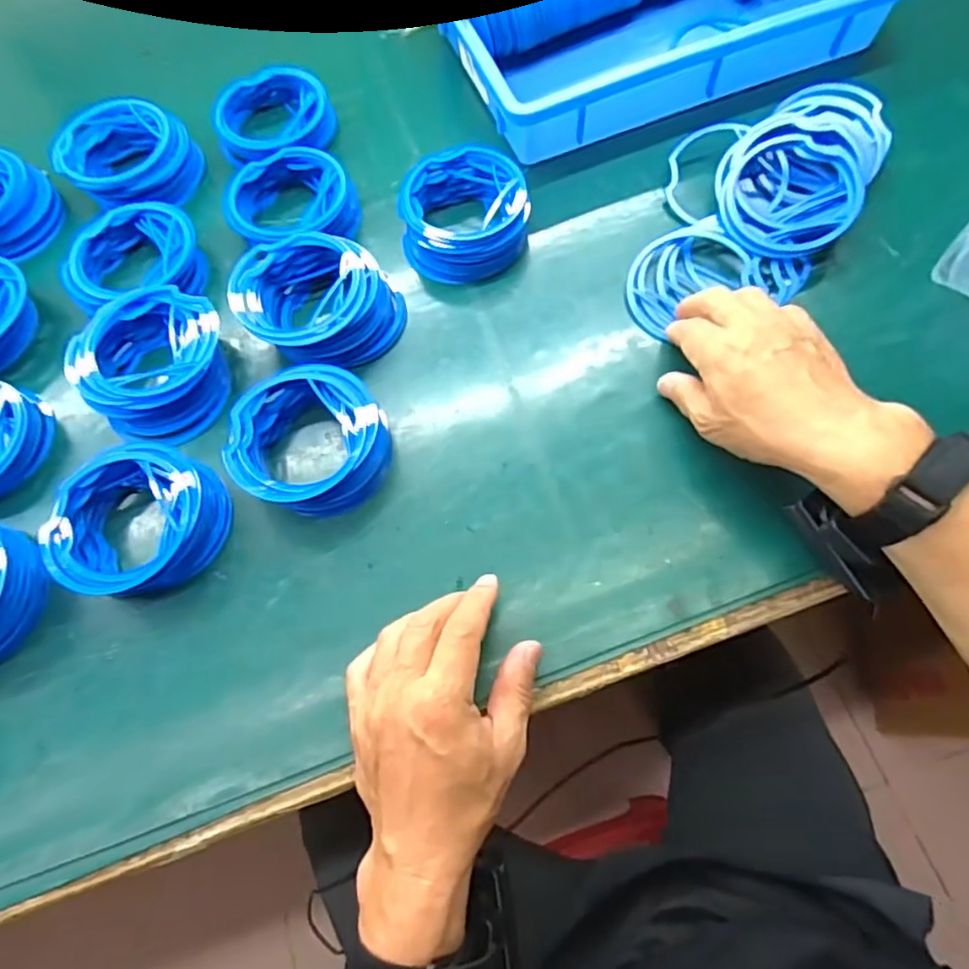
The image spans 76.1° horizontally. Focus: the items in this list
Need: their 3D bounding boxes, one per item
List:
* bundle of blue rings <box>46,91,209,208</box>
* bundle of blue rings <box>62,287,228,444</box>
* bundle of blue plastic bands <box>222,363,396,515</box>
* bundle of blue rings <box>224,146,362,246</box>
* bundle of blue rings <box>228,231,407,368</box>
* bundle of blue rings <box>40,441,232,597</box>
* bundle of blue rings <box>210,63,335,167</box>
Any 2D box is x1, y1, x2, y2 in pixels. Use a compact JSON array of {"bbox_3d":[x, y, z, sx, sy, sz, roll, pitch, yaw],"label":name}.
[{"bbox_3d":[-0.308,-0.280,0.534,0.106,0.042,0.094,17,71,8],"label":"bundle of blue rings"},{"bbox_3d":[-0.240,-0.088,0.459,0.101,0.050,0.103,-1,70,2],"label":"bundle of blue rings"},{"bbox_3d":[-0.118,-0.030,0.426,0.103,0.034,0.098,-1,70,2],"label":"bundle of blue plastic bands"},{"bbox_3d":[-0.159,-0.229,0.507,0.095,0.045,0.093,-1,70,2],"label":"bundle of blue rings"},{"bbox_3d":[-0.127,-0.139,0.463,0.104,0.041,0.110,-1,70,2],"label":"bundle of blue rings"},{"bbox_3d":[-0.229,0.024,0.405,0.099,0.036,0.097,-1,70,2],"label":"bundle of blue rings"},{"bbox_3d":[-0.185,-0.321,0.545,0.095,0.041,0.095,-1,70,2],"label":"bundle of blue rings"}]

